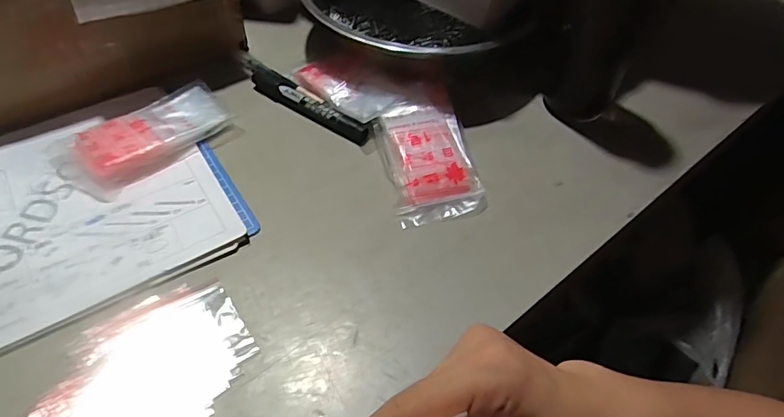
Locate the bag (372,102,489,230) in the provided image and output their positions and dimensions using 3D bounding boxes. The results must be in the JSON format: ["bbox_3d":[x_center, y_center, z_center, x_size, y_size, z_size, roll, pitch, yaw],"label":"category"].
[{"bbox_3d":[0.033,-0.045,0.430,0.079,0.029,0.118,-9,50,-13],"label":"bag"}]

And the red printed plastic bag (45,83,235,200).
[{"bbox_3d":[-0.212,-0.067,0.429,0.076,0.020,0.134,35,55,23],"label":"red printed plastic bag"}]

